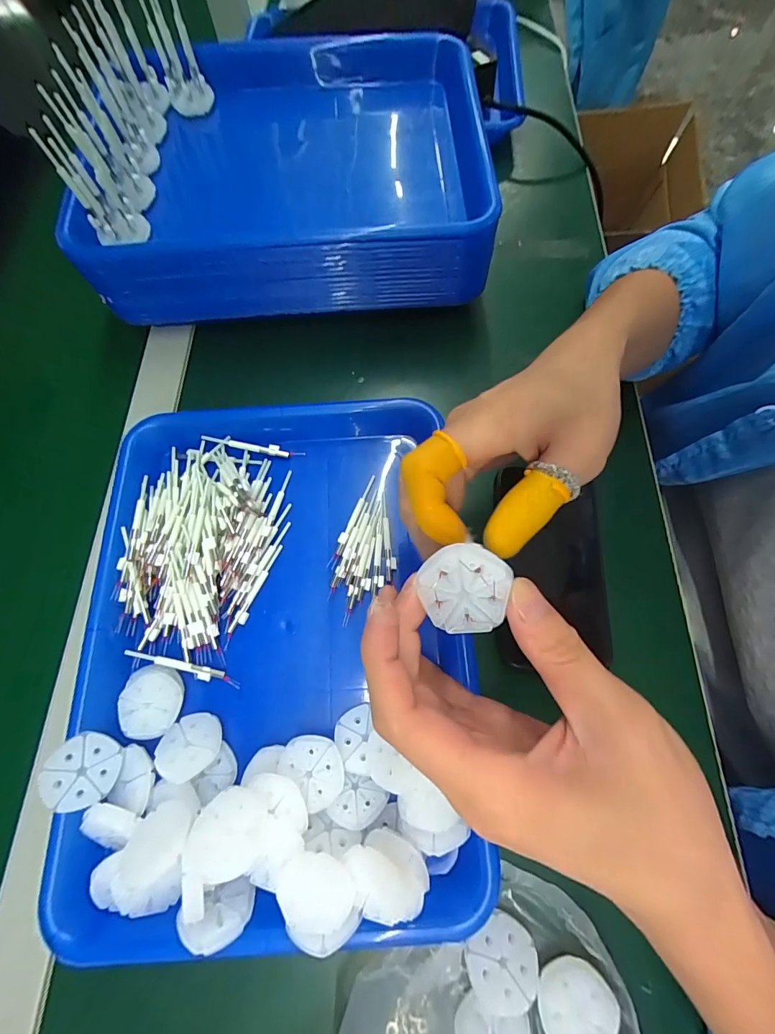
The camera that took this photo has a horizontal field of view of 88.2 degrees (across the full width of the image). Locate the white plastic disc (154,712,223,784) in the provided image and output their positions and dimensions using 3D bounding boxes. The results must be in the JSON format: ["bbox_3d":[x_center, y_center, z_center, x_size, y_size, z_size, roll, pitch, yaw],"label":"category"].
[{"bbox_3d":[-0.122,0.140,0.246,0.036,0.004,0.037,-1,39,1],"label":"white plastic disc"}]

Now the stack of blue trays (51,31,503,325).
[{"bbox_3d":[-0.083,-0.310,0.359,0.321,0.074,0.259,-5,71,0],"label":"stack of blue trays"}]

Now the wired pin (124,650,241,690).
[{"bbox_3d":[-0.138,0.102,0.270,0.079,0.008,0.008,12,72,6],"label":"wired pin"}]

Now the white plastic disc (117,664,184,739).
[{"bbox_3d":[-0.152,0.118,0.258,0.035,0.010,0.042,-18,72,-4],"label":"white plastic disc"}]

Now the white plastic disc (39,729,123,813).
[{"bbox_3d":[-0.176,0.147,0.231,0.037,0.006,0.037,22,56,-27],"label":"white plastic disc"}]

